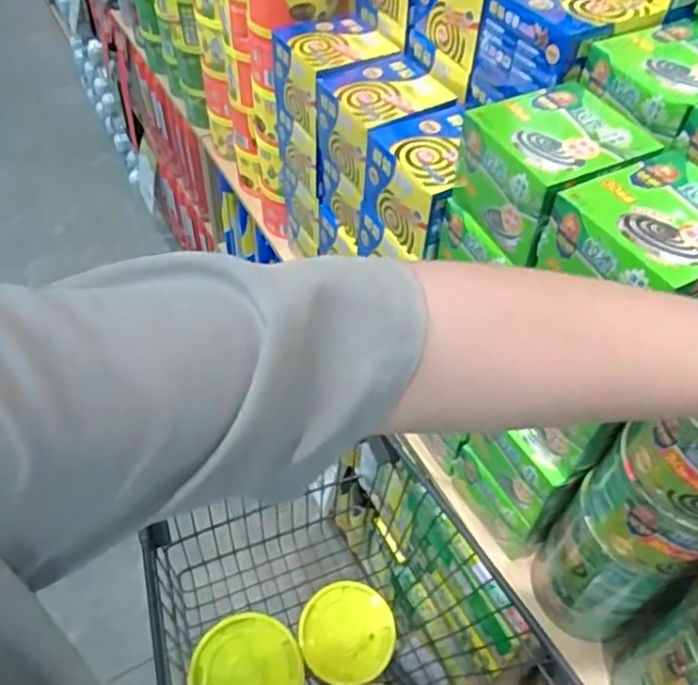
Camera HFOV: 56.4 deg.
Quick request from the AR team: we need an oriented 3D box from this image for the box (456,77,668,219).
[{"bbox_3d":[0.200,-0.189,0.631,0.147,0.066,0.138,-21,54,-20],"label":"box"}]

